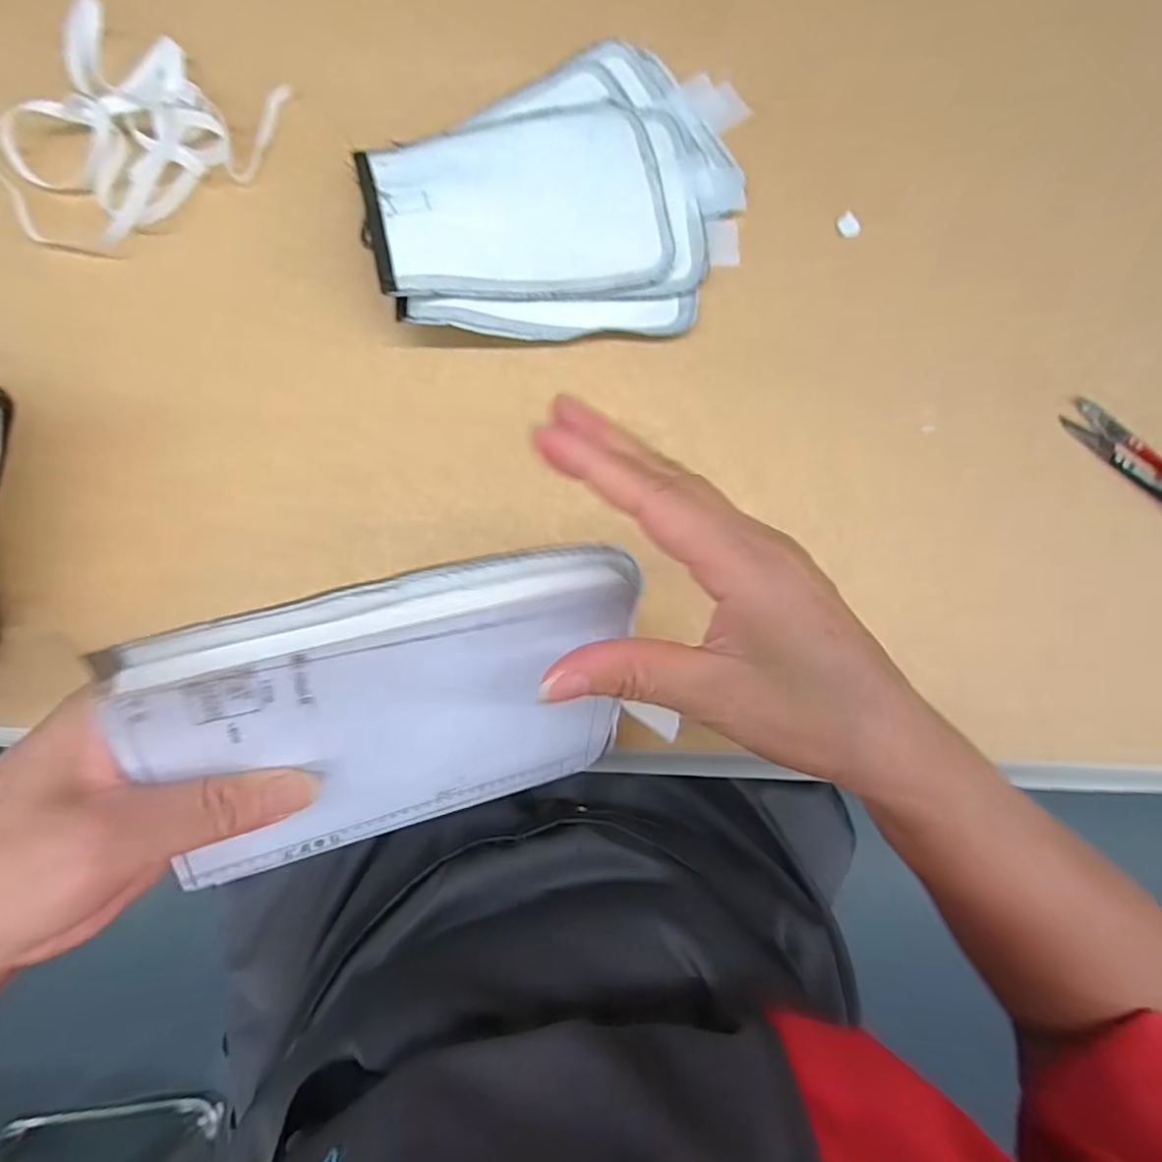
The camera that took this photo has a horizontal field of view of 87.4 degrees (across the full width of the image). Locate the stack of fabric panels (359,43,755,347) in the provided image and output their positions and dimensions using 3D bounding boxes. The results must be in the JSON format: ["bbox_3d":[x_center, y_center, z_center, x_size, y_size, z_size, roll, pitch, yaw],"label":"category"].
[{"bbox_3d":[-0.014,-0.254,0.386,0.247,0.035,0.200,-4,83,0],"label":"stack of fabric panels"}]

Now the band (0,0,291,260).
[{"bbox_3d":[-0.298,-0.289,0.391,0.149,0.024,0.163,33,84,4],"label":"band"}]

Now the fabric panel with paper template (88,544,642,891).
[{"bbox_3d":[-0.065,0.050,0.240,0.176,0.118,0.017,-10,39,-25],"label":"fabric panel with paper template"}]

